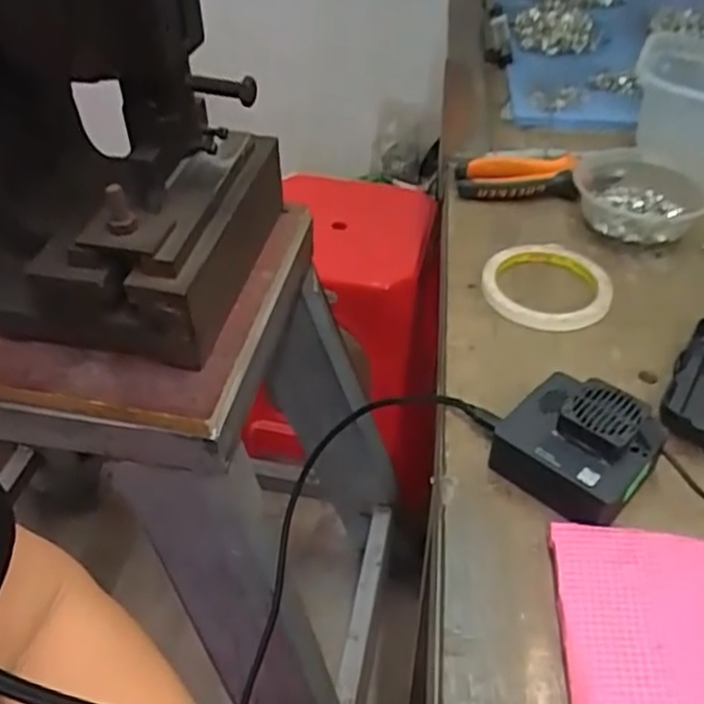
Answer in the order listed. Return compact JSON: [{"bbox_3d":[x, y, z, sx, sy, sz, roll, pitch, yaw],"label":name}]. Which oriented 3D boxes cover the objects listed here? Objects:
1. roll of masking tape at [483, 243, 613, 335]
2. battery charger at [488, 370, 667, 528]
[{"bbox_3d":[0.154,-0.054,0.560,0.097,0.017,0.097,-2,42,2],"label":"roll of masking tape"},{"bbox_3d":[0.132,0.054,0.417,0.072,0.043,0.082,-33,50,-29],"label":"battery charger"}]

